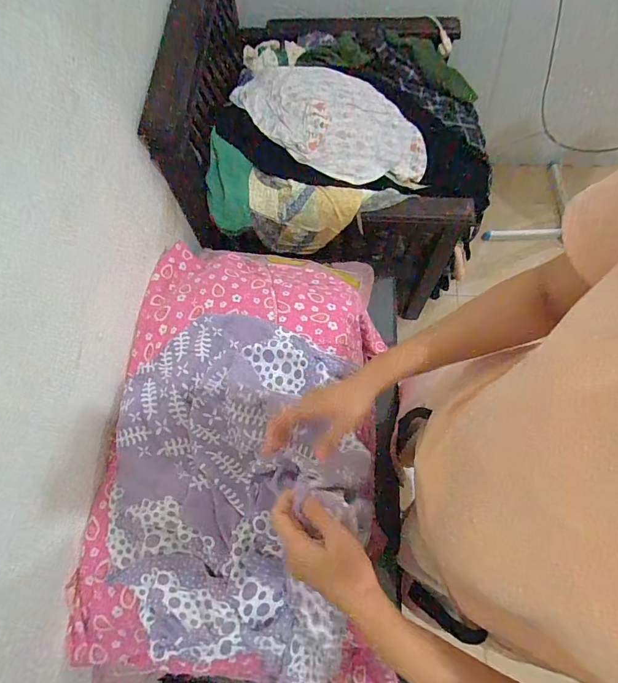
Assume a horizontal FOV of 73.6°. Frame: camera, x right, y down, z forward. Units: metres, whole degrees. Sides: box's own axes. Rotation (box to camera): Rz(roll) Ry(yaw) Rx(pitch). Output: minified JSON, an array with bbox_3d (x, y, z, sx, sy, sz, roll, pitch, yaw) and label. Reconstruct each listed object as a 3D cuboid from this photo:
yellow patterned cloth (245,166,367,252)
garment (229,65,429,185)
[{"bbox_3d":[-0.008,-0.292,0.968,0.250,0.136,0.119,7,71,5],"label":"yellow patterned cloth"},{"bbox_3d":[0.042,-0.529,0.987,0.429,0.094,0.266,19,83,-14],"label":"garment"}]

